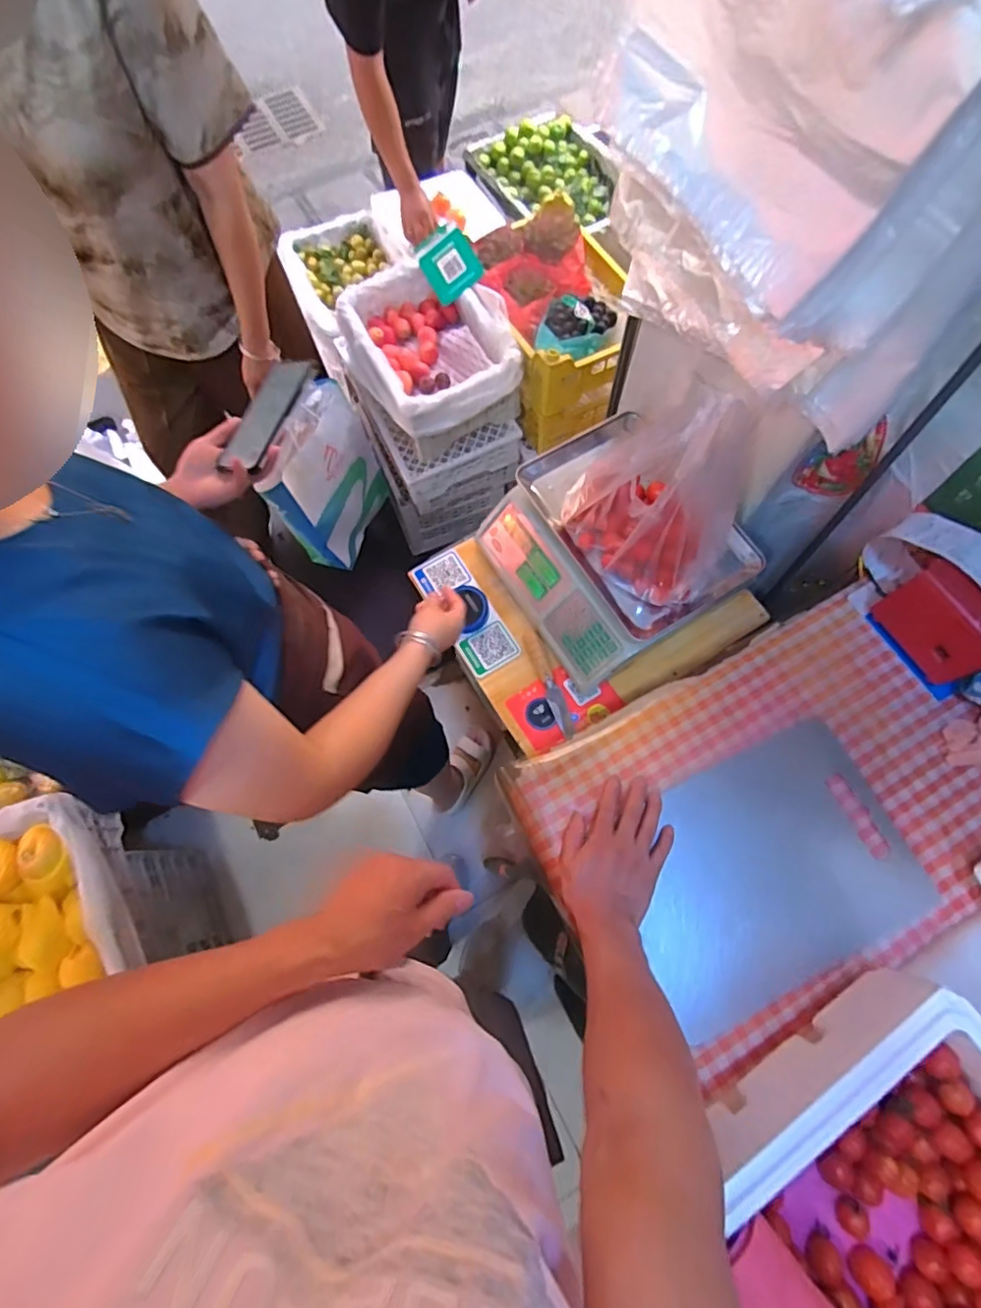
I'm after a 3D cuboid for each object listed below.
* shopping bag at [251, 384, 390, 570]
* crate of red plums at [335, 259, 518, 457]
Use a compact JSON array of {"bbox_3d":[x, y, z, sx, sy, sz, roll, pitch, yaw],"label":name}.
[{"bbox_3d":[-0.375,-0.411,1.339,0.095,0.379,0.320,19,72,8],"label":"shopping bag"},{"bbox_3d":[-0.131,-0.644,1.240,0.311,0.179,0.389,-23,72,-6],"label":"crate of red plums"}]

